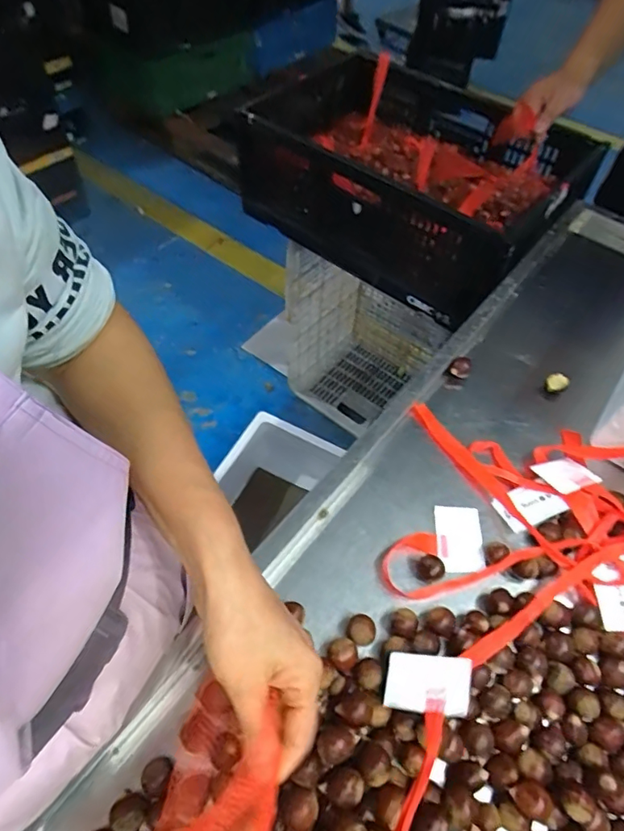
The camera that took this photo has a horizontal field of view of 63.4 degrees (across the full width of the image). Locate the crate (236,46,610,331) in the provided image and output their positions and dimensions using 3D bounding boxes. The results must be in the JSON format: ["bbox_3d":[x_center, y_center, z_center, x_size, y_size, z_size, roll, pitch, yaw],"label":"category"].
[{"bbox_3d":[0.190,-0.472,1.029,0.640,0.223,0.414,38,62,20],"label":"crate"}]

